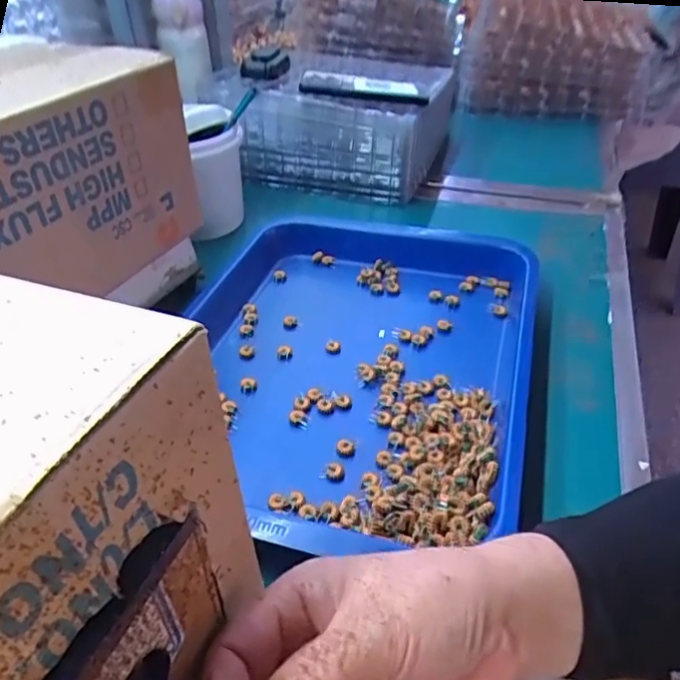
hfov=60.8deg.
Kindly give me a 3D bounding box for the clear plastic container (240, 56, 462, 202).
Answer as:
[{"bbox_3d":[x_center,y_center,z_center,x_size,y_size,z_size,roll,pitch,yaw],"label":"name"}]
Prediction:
[{"bbox_3d":[0.008,-0.300,0.806,0.235,0.133,0.185,12,40,14],"label":"clear plastic container"}]

